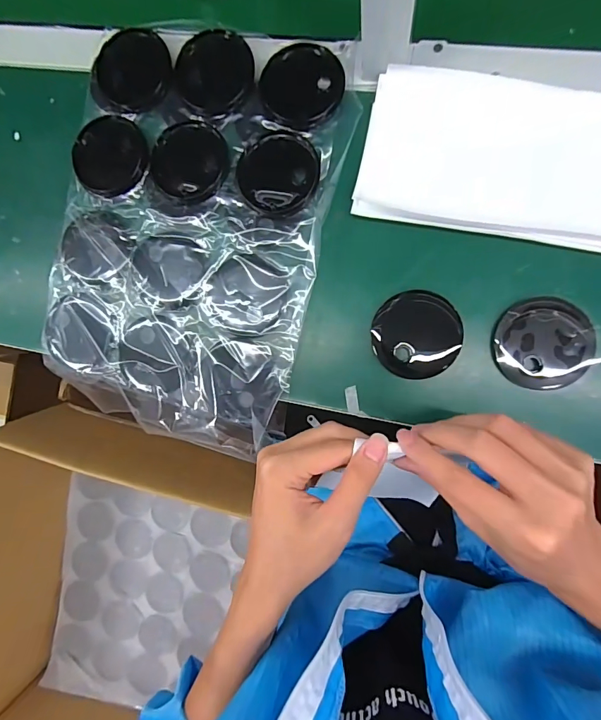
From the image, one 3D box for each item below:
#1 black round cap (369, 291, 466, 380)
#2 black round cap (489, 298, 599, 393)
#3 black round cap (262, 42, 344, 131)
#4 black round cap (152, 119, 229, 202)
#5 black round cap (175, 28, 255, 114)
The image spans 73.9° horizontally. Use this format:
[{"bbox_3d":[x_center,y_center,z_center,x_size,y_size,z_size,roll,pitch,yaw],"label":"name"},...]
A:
[{"bbox_3d":[0.104,-0.023,0.357,0.075,0.009,0.076,0,90,9],"label":"black round cap"},{"bbox_3d":[0.206,-0.014,0.340,0.077,0.011,0.075,0,90,9],"label":"black round cap"},{"bbox_3d":[0.000,-0.250,0.364,0.073,0.012,0.068,18,93,8],"label":"black round cap"},{"bbox_3d":[-0.106,-0.192,0.382,0.071,0.006,0.073,0,90,9],"label":"black round cap"},{"bbox_3d":[-0.081,-0.270,0.373,0.075,0.009,0.069,0,90,9],"label":"black round cap"}]

